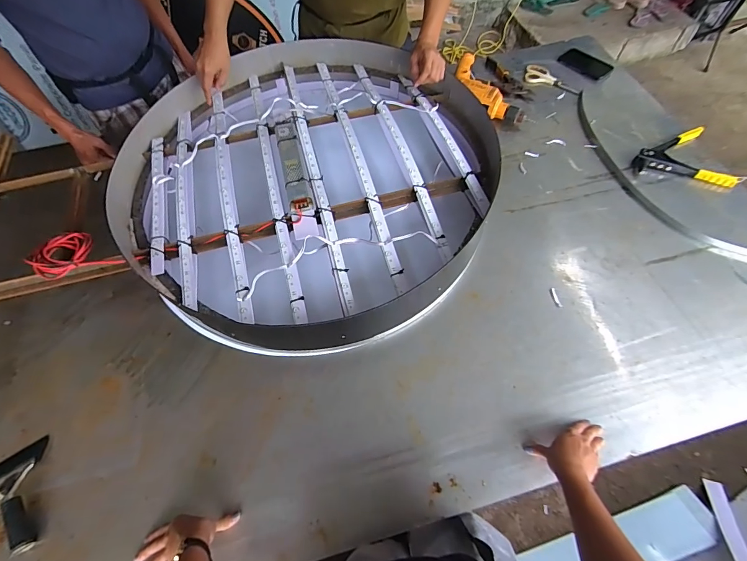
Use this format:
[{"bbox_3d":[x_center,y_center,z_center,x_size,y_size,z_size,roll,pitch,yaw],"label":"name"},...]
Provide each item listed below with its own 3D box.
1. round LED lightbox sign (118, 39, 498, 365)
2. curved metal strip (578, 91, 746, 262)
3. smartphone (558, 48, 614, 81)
[{"bbox_3d":[-0.151,-0.261,0.938,0.853,0.176,0.877,-1,60,2],"label":"round LED lightbox sign"},{"bbox_3d":[0.734,-0.274,0.979,0.156,0.026,0.687,-23,62,-10],"label":"curved metal strip"},{"bbox_3d":[0.713,-0.730,1.227,0.086,0.007,0.165,-42,69,-10],"label":"smartphone"}]

